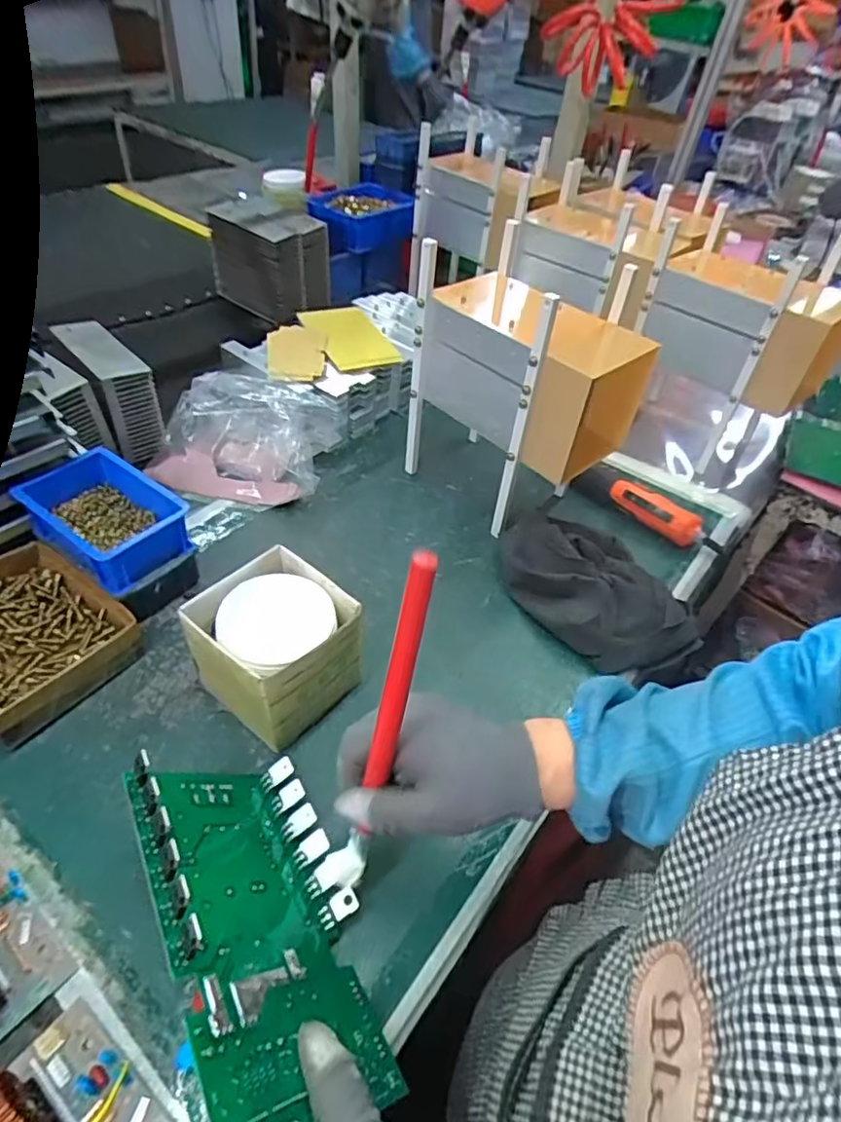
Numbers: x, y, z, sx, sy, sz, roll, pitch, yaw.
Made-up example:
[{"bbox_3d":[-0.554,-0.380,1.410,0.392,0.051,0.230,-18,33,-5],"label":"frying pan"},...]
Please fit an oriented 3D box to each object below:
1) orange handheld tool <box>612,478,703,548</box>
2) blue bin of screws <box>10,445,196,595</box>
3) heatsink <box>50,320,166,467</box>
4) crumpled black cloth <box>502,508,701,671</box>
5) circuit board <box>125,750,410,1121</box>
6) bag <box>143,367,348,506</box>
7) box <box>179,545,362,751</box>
[{"bbox_3d":[0.292,-0.061,0.738,0.025,0.040,0.116,-32,56,-33],"label":"orange handheld tool"},{"bbox_3d":[-0.307,-0.042,0.570,0.155,0.054,0.101,31,50,20],"label":"blue bin of screws"},{"bbox_3d":[-0.395,-0.220,0.758,0.059,0.110,0.161,-28,53,-31],"label":"heatsink"},{"bbox_3d":[0.179,0.023,0.638,0.142,0.055,0.235,-26,52,-29],"label":"crumpled black cloth"},{"bbox_3d":[-0.098,0.220,0.370,0.123,0.027,0.224,28,15,-50],"label":"circuit board"},{"bbox_3d":[-0.220,-0.168,0.759,0.219,0.092,0.175,11,44,4],"label":"bag"},{"bbox_3d":[-0.123,0.080,0.506,0.114,0.109,0.115,31,49,23],"label":"box"}]

